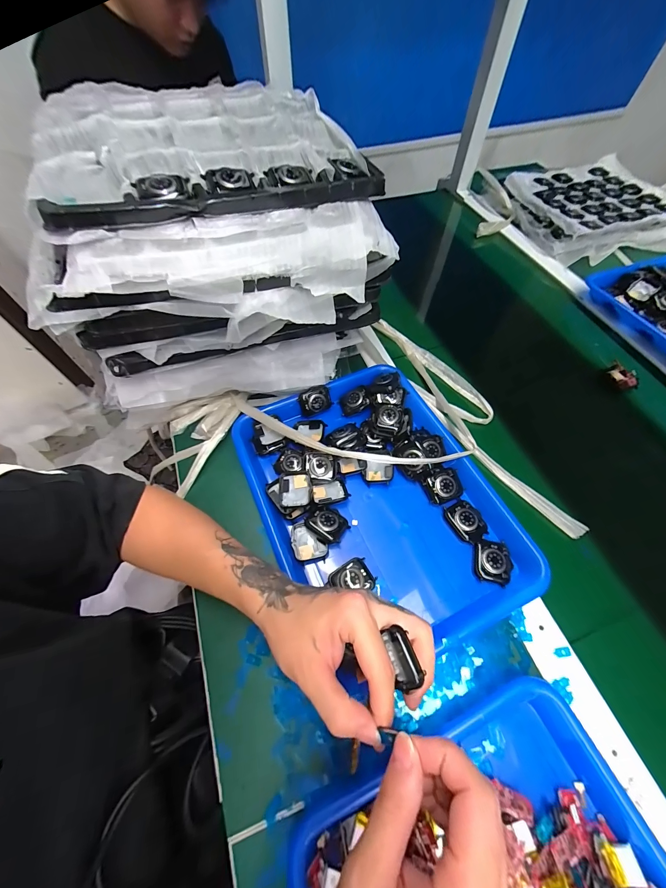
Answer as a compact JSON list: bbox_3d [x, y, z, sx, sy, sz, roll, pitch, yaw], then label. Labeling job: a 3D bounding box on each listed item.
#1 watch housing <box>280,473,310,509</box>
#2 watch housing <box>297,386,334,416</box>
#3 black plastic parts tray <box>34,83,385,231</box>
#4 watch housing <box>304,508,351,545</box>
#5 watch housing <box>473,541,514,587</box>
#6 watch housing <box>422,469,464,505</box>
[{"bbox_3d":[-0.044,0.055,0.370,0.036,0.013,0.040,-4,60,-2],"label":"watch housing"},{"bbox_3d":[-0.024,-0.060,0.441,0.044,0.037,0.010,-19,36,-7],"label":"watch housing"},{"bbox_3d":[-0.151,-0.347,0.359,0.310,0.039,0.323,-20,62,-11],"label":"black plastic parts tray"},{"bbox_3d":[-0.005,0.090,0.357,0.043,0.015,0.036,36,66,19],"label":"watch housing"},{"bbox_3d":[0.172,0.125,0.338,0.037,0.008,0.043,12,61,8],"label":"watch housing"},{"bbox_3d":[0.133,0.050,0.383,0.043,0.010,0.039,-20,84,0],"label":"watch housing"}]

